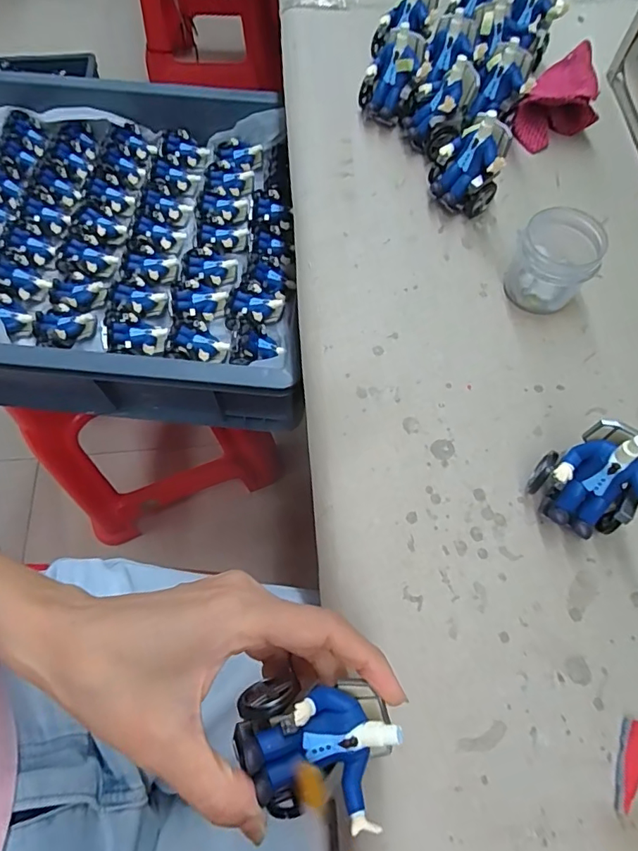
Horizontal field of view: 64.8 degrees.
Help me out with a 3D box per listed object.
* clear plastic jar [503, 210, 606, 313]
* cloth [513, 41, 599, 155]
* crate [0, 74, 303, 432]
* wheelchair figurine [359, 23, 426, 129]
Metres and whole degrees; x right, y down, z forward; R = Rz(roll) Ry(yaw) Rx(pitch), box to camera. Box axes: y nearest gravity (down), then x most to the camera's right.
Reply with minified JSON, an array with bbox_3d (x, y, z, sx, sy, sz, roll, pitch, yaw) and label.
[{"bbox_3d":[0.157,-0.109,0.340,0.047,0.053,0.046,0,65,0],"label":"clear plastic jar"},{"bbox_3d":[0.203,-0.269,0.418,0.059,0.044,0.087,29,68,12],"label":"cloth"},{"bbox_3d":[-0.304,-0.228,0.591,0.594,0.112,0.421,6,65,2],"label":"crate"},{"bbox_3d":[0.059,-0.287,0.414,0.044,0.065,0.038,10,65,4],"label":"wheelchair figurine"}]

